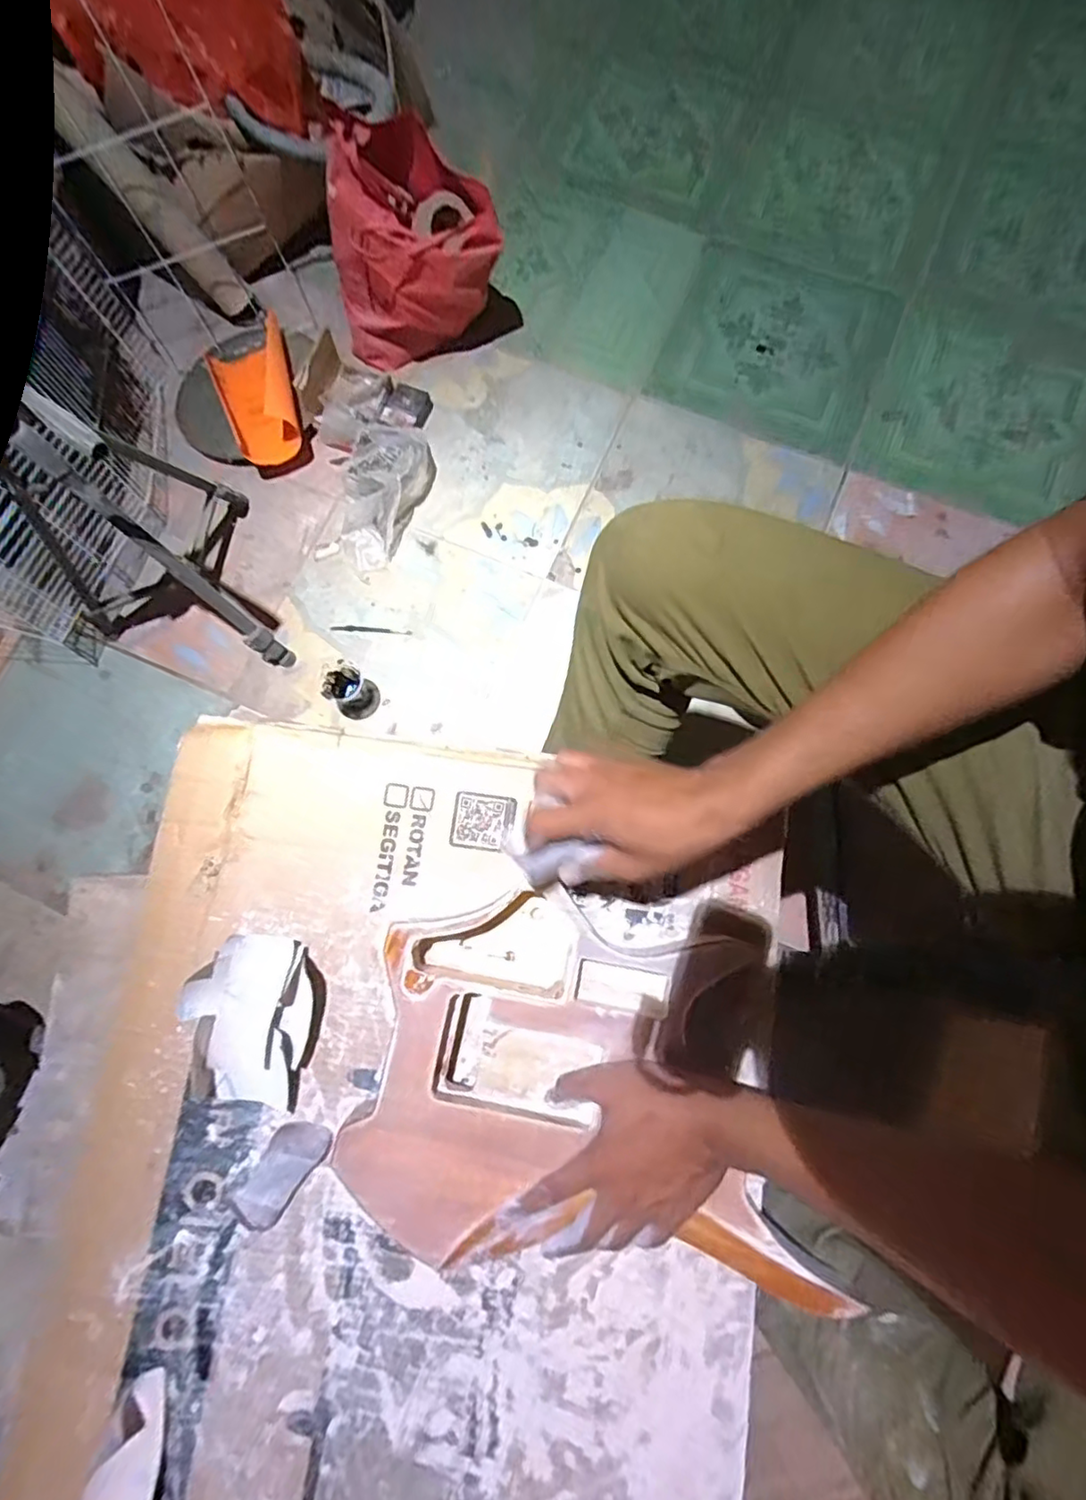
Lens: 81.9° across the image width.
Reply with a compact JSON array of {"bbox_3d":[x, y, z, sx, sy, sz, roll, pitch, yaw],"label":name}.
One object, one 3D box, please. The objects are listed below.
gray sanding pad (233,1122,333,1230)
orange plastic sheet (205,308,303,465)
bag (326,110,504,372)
[{"bbox_3d":[-0.202,0.326,0.475,0.038,0.028,0.080,32,80,7],"label":"gray sanding pad"},{"bbox_3d":[-0.518,-0.655,1.115,0.138,0.087,0.301,-19,78,-3],"label":"orange plastic sheet"},{"bbox_3d":[-0.212,-0.788,1.029,0.214,0.288,0.200,33,80,7],"label":"bag"}]

